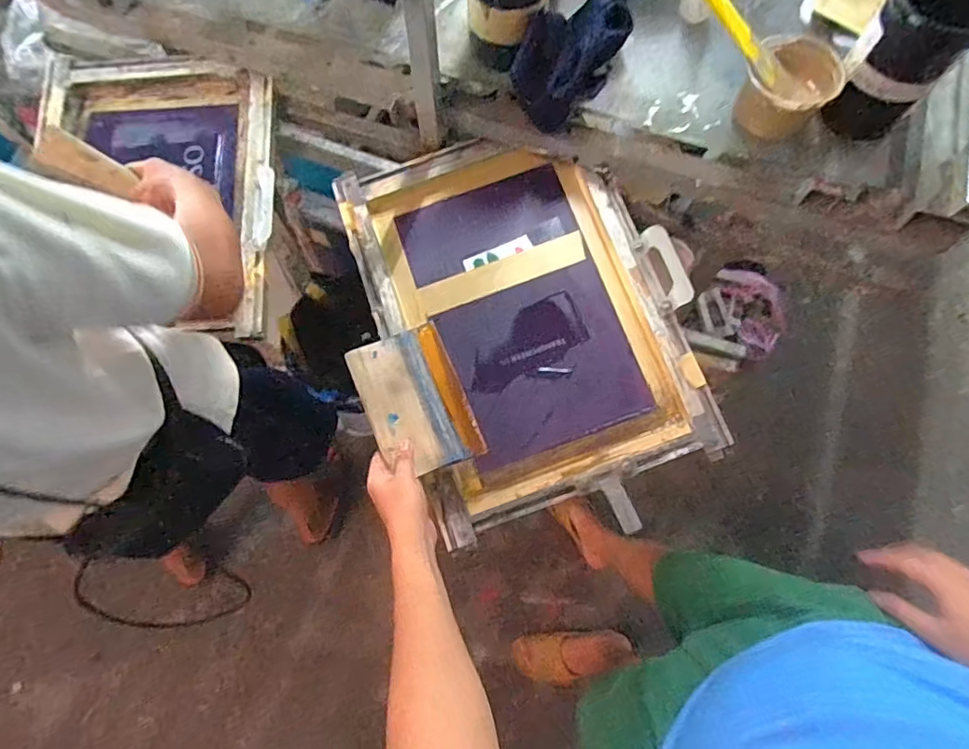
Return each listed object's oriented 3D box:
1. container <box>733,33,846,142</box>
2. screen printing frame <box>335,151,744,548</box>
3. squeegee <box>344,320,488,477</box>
[{"bbox_3d":[0.382,-0.361,0.683,0.102,0.063,0.112,0,70,0],"label":"container"},{"bbox_3d":[0.038,-0.086,0.775,0.419,0.062,0.548,-19,78,-1],"label":"screen printing frame"},{"bbox_3d":[-0.086,0.033,0.677,0.122,0.017,0.179,-19,76,-18],"label":"squeegee"}]

